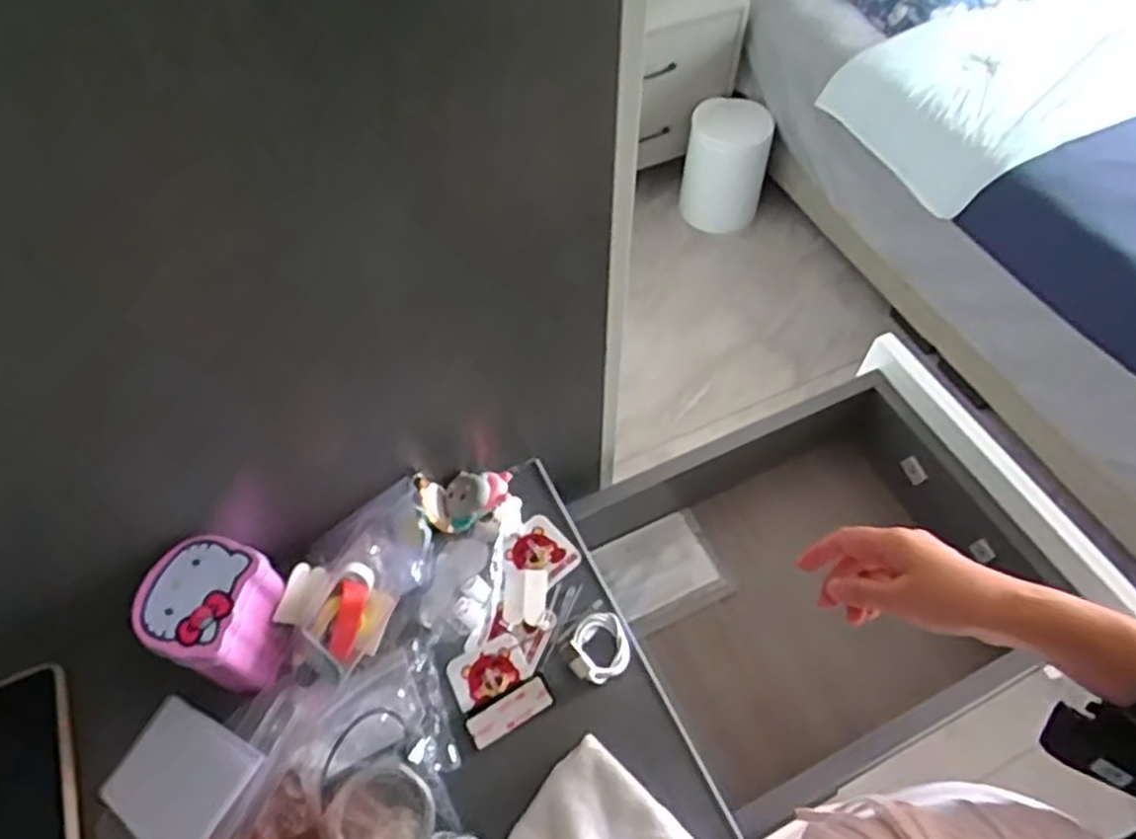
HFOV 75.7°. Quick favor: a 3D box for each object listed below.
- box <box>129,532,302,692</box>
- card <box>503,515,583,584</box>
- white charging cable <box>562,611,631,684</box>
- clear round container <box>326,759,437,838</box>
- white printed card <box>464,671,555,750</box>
[{"bbox_3d":[-0.243,0.136,0.516,0.081,0.080,0.085,17,58,11],"label":"box"},{"bbox_3d":[-0.021,0.108,0.595,0.053,0.005,0.048,41,67,20],"label":"card"},{"bbox_3d":[0.025,0.168,0.543,0.043,0.019,0.053,23,60,15],"label":"white charging cable"},{"bbox_3d":[-0.117,0.253,0.466,0.064,0.018,0.064,2,75,-8],"label":"clear round container"},{"bbox_3d":[-0.042,0.208,0.525,0.063,0.009,0.027,-27,60,-16],"label":"white printed card"}]

